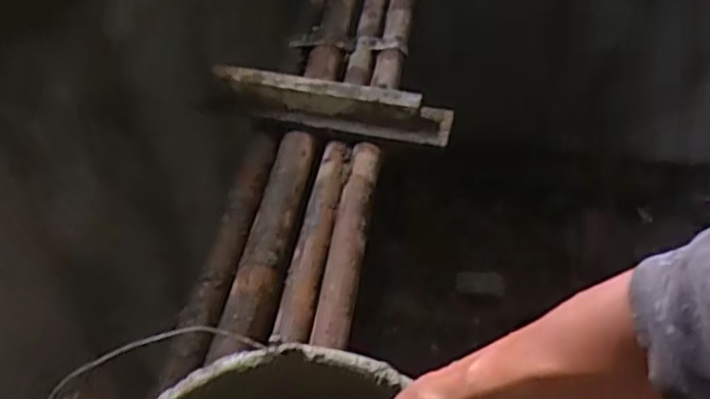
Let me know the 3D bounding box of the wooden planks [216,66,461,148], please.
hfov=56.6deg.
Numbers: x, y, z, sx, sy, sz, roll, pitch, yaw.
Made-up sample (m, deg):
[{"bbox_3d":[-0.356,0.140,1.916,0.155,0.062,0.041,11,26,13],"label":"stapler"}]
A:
[{"bbox_3d":[-0.046,-0.168,1.175,0.434,0.093,0.080,10,51,14],"label":"wooden planks"}]

